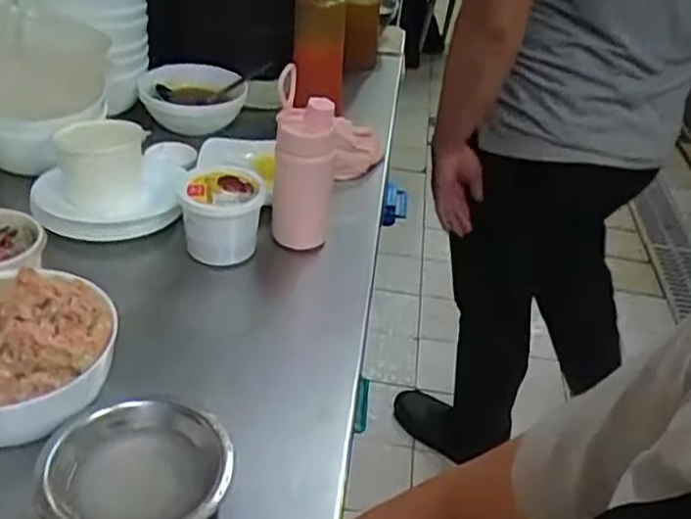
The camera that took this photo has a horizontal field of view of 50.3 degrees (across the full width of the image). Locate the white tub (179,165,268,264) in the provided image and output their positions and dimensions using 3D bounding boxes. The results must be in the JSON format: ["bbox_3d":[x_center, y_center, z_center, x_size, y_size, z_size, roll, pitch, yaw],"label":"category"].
[{"bbox_3d":[-0.151,-0.053,0.894,0.096,0.092,0.084,1,36,-8],"label":"white tub"}]

